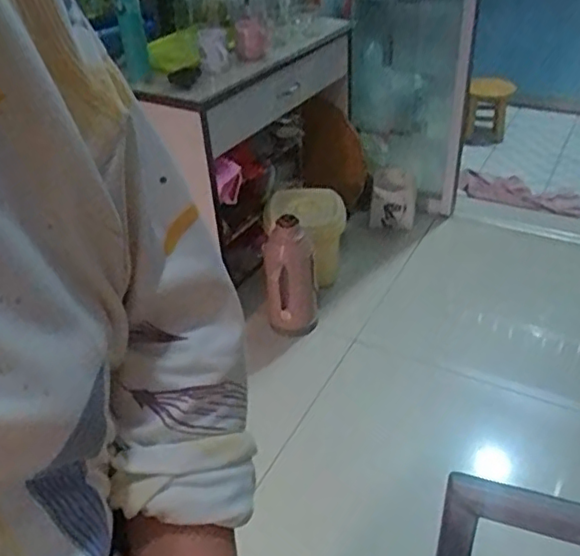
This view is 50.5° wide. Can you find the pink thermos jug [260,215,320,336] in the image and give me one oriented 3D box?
[{"bbox_3d":[0.005,0.006,1.815,0.154,0.347,0.134,-2,36,3],"label":"pink thermos jug"}]

